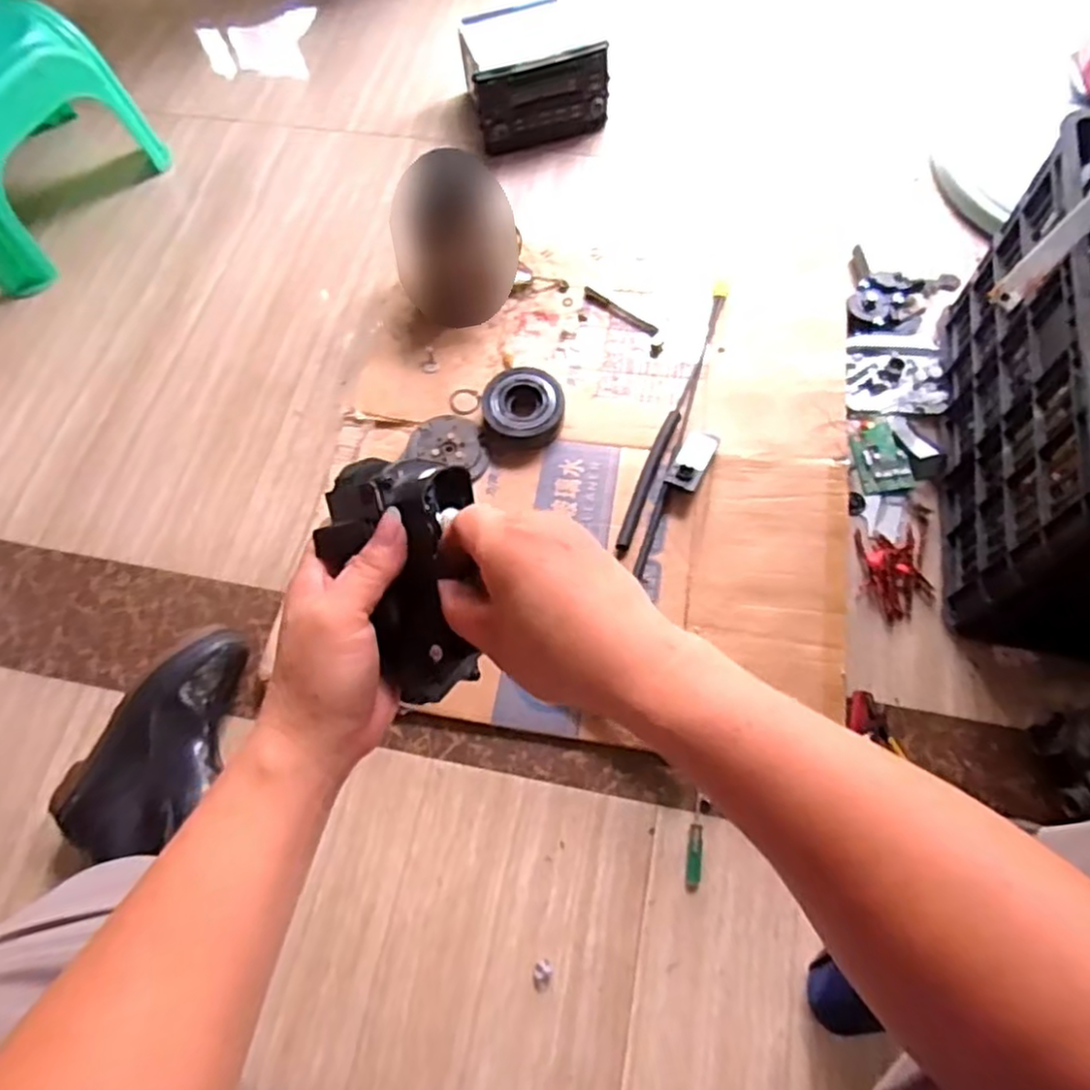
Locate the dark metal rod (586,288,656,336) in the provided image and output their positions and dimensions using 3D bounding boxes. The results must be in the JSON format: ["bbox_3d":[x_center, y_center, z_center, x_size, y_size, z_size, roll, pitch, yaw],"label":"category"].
[{"bbox_3d":[0.103,-0.321,0.981,0.120,0.006,0.019,34,71,16],"label":"dark metal rod"}]

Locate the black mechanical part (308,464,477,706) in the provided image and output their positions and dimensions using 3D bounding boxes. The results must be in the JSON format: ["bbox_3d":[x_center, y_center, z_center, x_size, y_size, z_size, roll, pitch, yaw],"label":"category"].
[{"bbox_3d":[-0.072,0.018,0.373,0.081,0.045,0.127,-12,91,-4],"label":"black mechanical part"}]

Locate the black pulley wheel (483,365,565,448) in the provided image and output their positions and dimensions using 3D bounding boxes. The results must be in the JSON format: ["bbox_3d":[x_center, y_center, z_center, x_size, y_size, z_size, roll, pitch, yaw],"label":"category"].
[{"bbox_3d":[-0.028,-0.178,0.914,0.101,0.041,0.095,-1,66,3],"label":"black pulley wheel"}]

